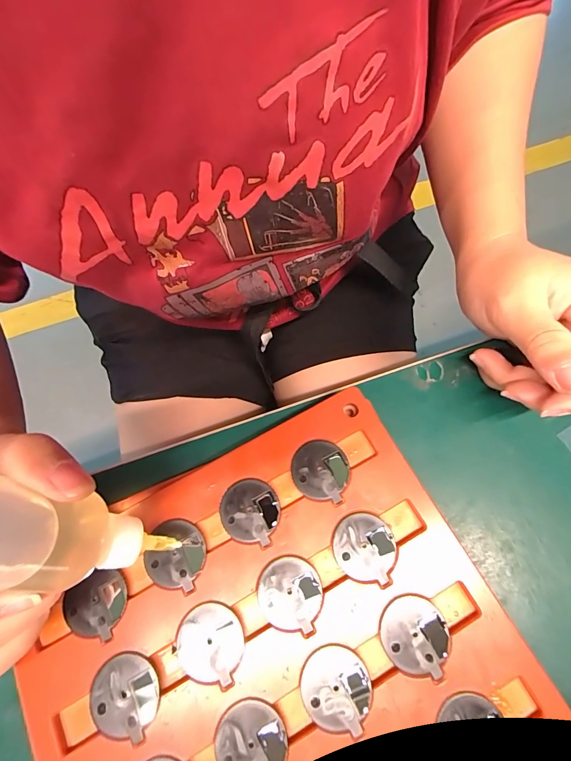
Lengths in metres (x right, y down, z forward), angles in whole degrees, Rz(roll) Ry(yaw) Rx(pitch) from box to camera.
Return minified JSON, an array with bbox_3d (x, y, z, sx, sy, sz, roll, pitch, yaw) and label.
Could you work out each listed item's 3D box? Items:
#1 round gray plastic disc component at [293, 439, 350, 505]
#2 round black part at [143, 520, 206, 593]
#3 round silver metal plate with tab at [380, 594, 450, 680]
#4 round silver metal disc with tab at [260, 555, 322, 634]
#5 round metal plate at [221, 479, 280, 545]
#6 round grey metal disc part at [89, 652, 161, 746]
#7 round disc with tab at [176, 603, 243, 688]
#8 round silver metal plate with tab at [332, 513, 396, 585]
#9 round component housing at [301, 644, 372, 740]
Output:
[{"bbox_3d":[0.018,0.044,0.180,0.028,0.004,0.028,-1,71,2],"label":"round gray plastic disc component"},{"bbox_3d":[-0.052,0.081,0.169,0.028,0.004,0.028,-1,71,2],"label":"round black part"},{"bbox_3d":[0.056,0.110,0.156,0.029,0.004,0.028,-1,71,2],"label":"round silver metal plate with tab"},{"bbox_3d":[0.002,0.095,0.162,0.028,0.004,0.028,-1,71,2],"label":"round silver metal disc with tab"},{"bbox_3d":[-0.017,0.063,0.175,0.028,0.004,0.028,-1,71,2],"label":"round metal plate"},{"bbox_3d":[-0.067,0.132,0.150,0.027,0.004,0.030,-31,73,-8],"label":"round grey metal disc part"},{"bbox_3d":[-0.033,0.114,0.157,0.028,0.004,0.028,-1,71,2],"label":"round disc with tab"},{"bbox_3d":[0.037,0.077,0.168,0.028,0.004,0.028,-1,71,2],"label":"round silver metal plate with tab"},{"bbox_3d":[0.021,0.127,0.150,0.028,0.004,0.028,-1,71,2],"label":"round component housing"}]

